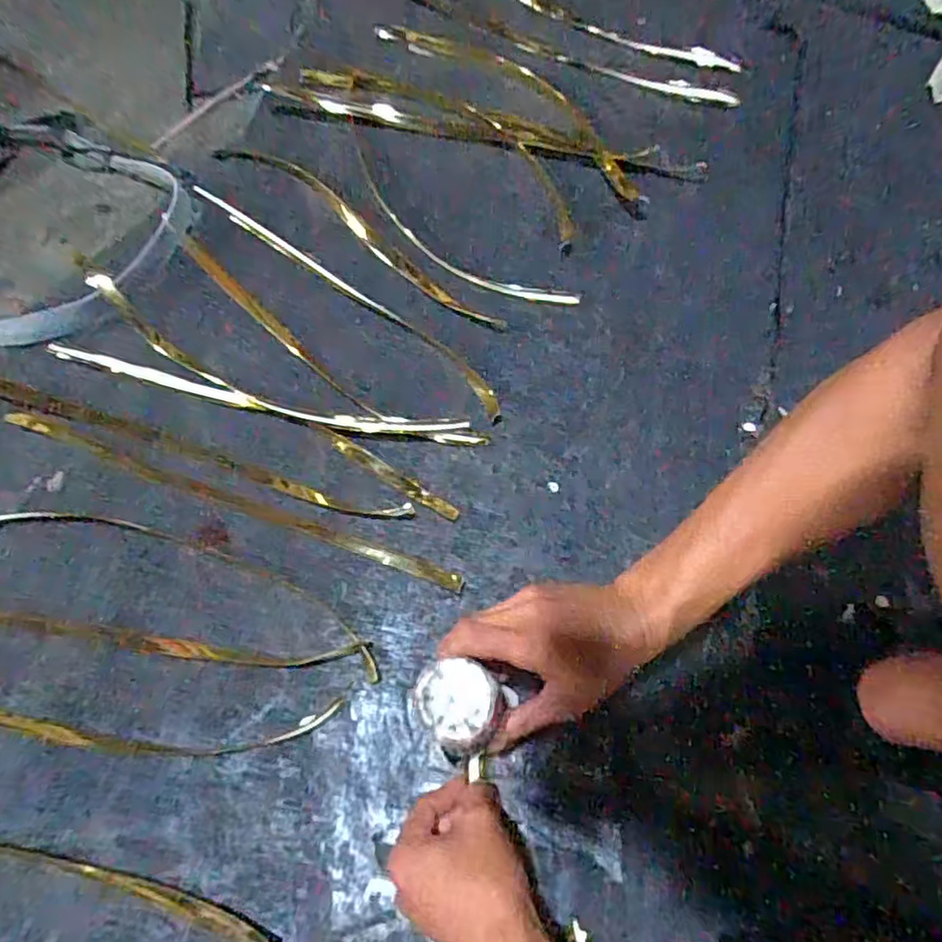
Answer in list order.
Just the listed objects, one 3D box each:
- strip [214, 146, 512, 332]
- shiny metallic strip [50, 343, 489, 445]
[{"bbox_3d":[-0.146,-0.290,0.721,0.464,0.036,0.039,40,71,19],"label":"strip"},{"bbox_3d":[-0.215,-0.072,0.624,0.462,0.029,0.034,11,64,7],"label":"shiny metallic strip"}]

